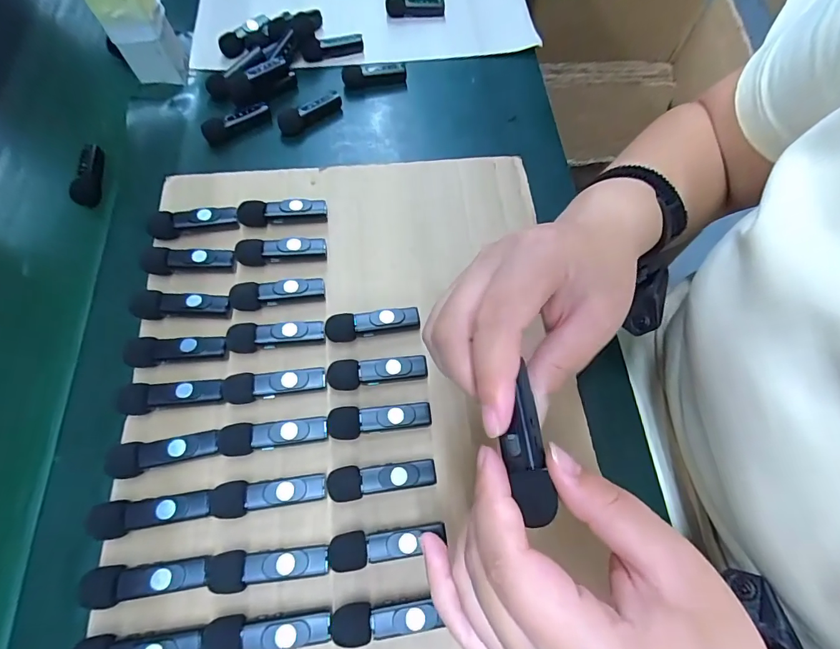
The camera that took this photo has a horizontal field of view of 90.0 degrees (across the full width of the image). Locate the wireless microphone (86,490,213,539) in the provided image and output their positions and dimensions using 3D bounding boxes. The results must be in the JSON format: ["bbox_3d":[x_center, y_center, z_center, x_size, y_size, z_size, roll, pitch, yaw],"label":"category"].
[{"bbox_3d":[-0.152,0.109,0.241,0.063,0.018,0.019,-6,67,-1],"label":"wireless microphone"}]

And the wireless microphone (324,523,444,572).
[{"bbox_3d":[-0.018,0.124,0.239,0.066,0.012,0.018,-11,65,-4],"label":"wireless microphone"}]

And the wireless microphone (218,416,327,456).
[{"bbox_3d":[-0.090,0.068,0.259,0.063,0.010,0.018,-6,67,-1],"label":"wireless microphone"}]

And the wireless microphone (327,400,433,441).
[{"bbox_3d":[-0.025,0.062,0.268,0.064,0.013,0.019,-5,67,-1],"label":"wireless microphone"}]

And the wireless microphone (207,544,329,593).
[{"bbox_3d":[-0.083,0.134,0.231,0.062,0.010,0.019,-5,67,-1],"label":"wireless microphone"}]

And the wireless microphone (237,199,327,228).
[{"bbox_3d":[-0.105,-0.086,0.324,0.064,0.018,0.014,-7,67,-2],"label":"wireless microphone"}]

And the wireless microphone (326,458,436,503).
[{"bbox_3d":[-0.023,0.093,0.254,0.063,0.015,0.018,-10,67,-3],"label":"wireless microphone"}]

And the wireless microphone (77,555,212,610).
[{"bbox_3d":[-0.147,0.138,0.227,0.062,0.019,0.018,-7,67,-2],"label":"wireless microphone"}]

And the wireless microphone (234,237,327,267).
[{"bbox_3d":[-0.102,-0.055,0.309,0.062,0.013,0.015,-6,67,-1],"label":"wireless microphone"}]

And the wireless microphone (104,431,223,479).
[{"bbox_3d":[-0.154,0.077,0.253,0.060,0.016,0.019,-11,67,-4],"label":"wireless microphone"}]

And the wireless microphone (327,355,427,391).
[{"bbox_3d":[-0.028,0.033,0.280,0.064,0.014,0.019,-5,67,-1],"label":"wireless microphone"}]

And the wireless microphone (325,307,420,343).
[{"bbox_3d":[-0.033,0.001,0.293,0.064,0.016,0.018,-7,67,-2],"label":"wireless microphone"}]

